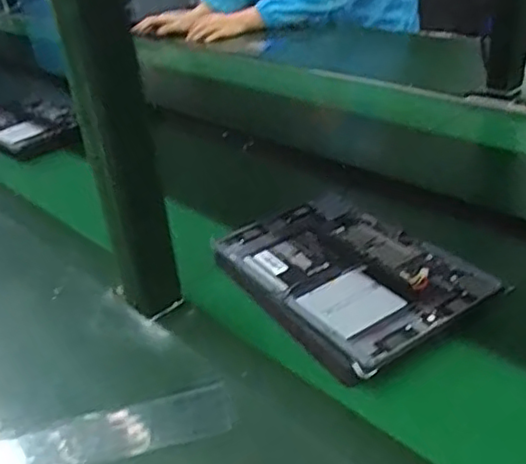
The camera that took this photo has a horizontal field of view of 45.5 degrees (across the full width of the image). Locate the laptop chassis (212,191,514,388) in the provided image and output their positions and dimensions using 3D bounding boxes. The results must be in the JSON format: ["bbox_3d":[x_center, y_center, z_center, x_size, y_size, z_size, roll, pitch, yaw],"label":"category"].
[{"bbox_3d":[0.079,0.035,0.621,0.177,0.026,0.253,-25,38,-26],"label":"laptop chassis"}]

